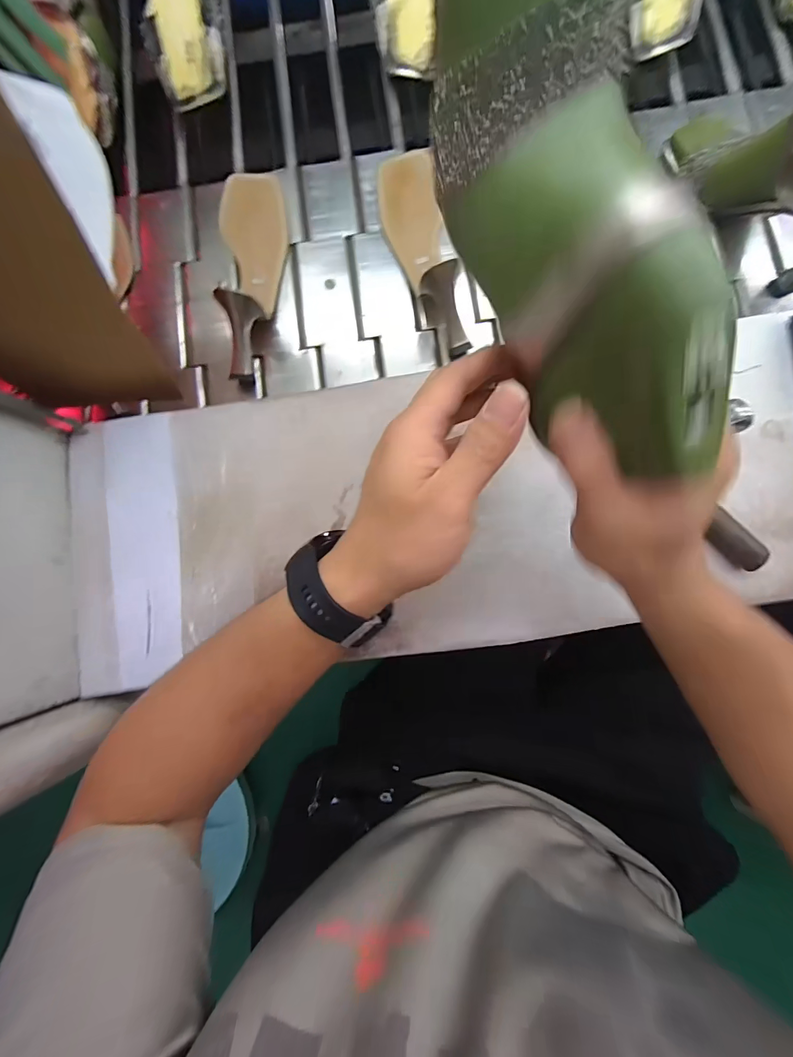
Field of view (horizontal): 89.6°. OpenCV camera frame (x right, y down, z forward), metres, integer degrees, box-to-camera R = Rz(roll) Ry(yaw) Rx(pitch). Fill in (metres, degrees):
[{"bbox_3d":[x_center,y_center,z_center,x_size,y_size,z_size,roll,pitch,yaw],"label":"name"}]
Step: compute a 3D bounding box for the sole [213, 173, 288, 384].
[{"bbox_3d":[-0.151,-0.281,0.419,0.074,0.055,0.240,-9,83,1],"label":"sole"}]

